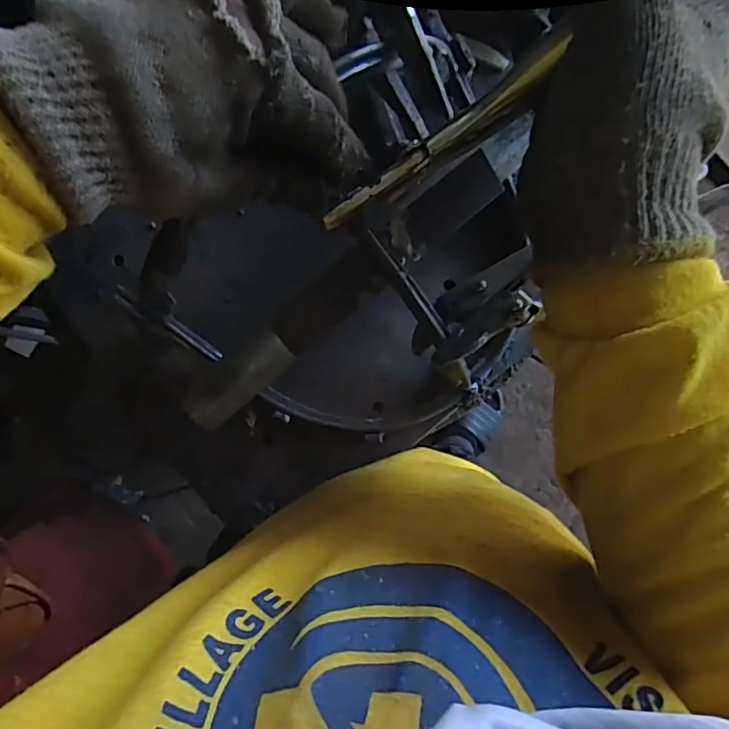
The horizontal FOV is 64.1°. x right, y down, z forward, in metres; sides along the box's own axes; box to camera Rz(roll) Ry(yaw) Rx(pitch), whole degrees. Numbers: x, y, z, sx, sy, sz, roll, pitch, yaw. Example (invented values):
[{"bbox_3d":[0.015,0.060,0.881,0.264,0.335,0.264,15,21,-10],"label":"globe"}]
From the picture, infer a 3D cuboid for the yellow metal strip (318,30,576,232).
[{"bbox_3d":[0.030,-0.094,0.250,0.120,0.011,0.008,-29,90,31],"label":"yellow metal strip"}]

